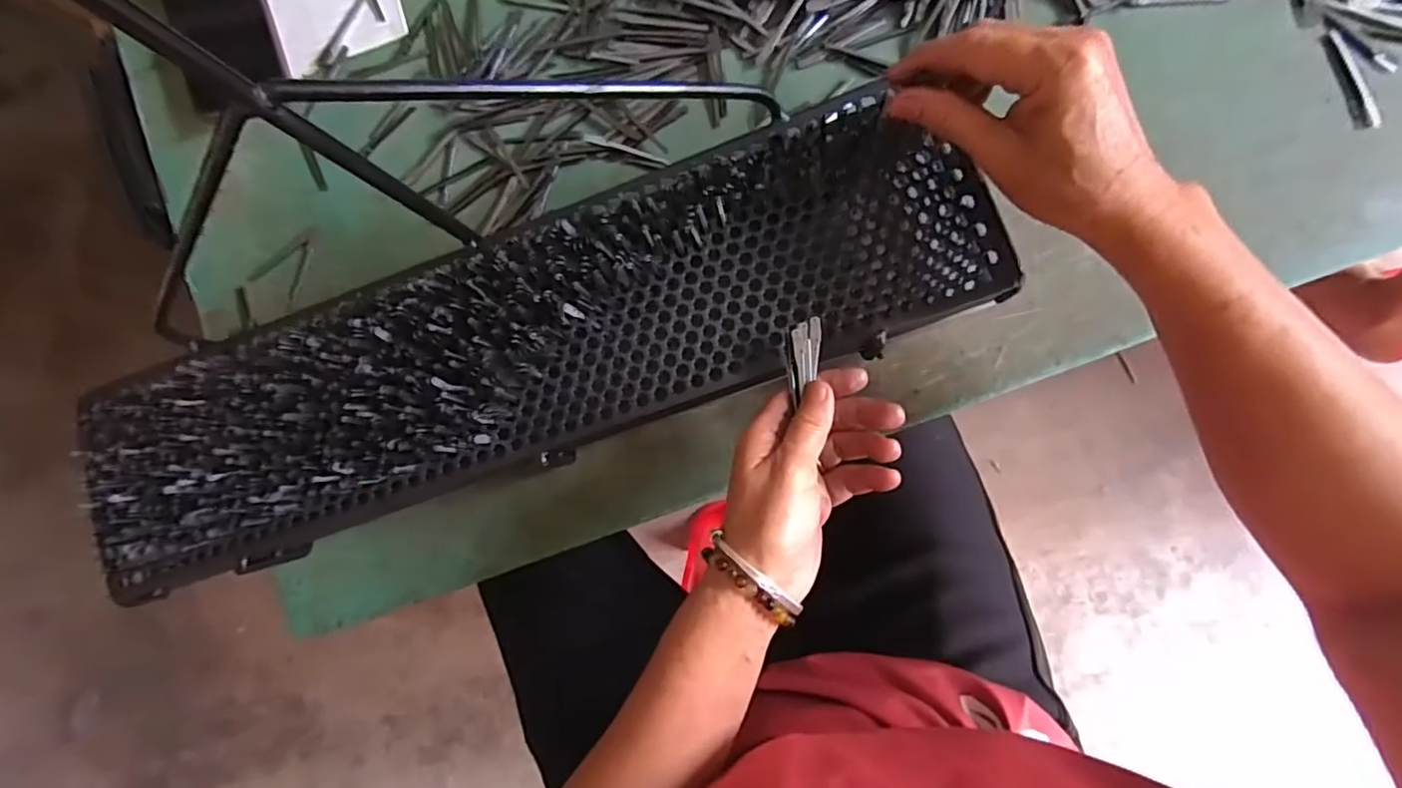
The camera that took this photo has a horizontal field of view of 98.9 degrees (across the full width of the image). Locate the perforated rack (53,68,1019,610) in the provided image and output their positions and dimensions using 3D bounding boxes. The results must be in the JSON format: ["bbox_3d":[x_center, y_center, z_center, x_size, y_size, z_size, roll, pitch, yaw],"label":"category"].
[{"bbox_3d":[-0.115,-0.027,0.374,0.574,0.039,0.141,-19,84,3],"label":"perforated rack"}]

